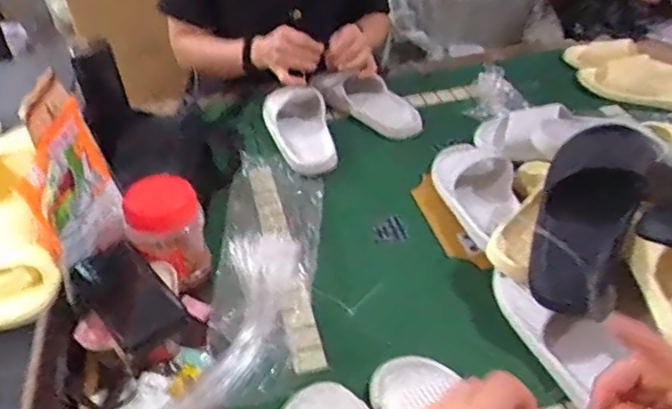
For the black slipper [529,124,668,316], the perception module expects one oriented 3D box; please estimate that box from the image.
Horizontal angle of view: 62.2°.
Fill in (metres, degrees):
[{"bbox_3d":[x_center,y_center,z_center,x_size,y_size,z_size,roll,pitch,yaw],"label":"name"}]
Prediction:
[{"bbox_3d":[0.318,0.002,0.684,0.123,0.096,0.293,19,61,21],"label":"black slipper"}]

